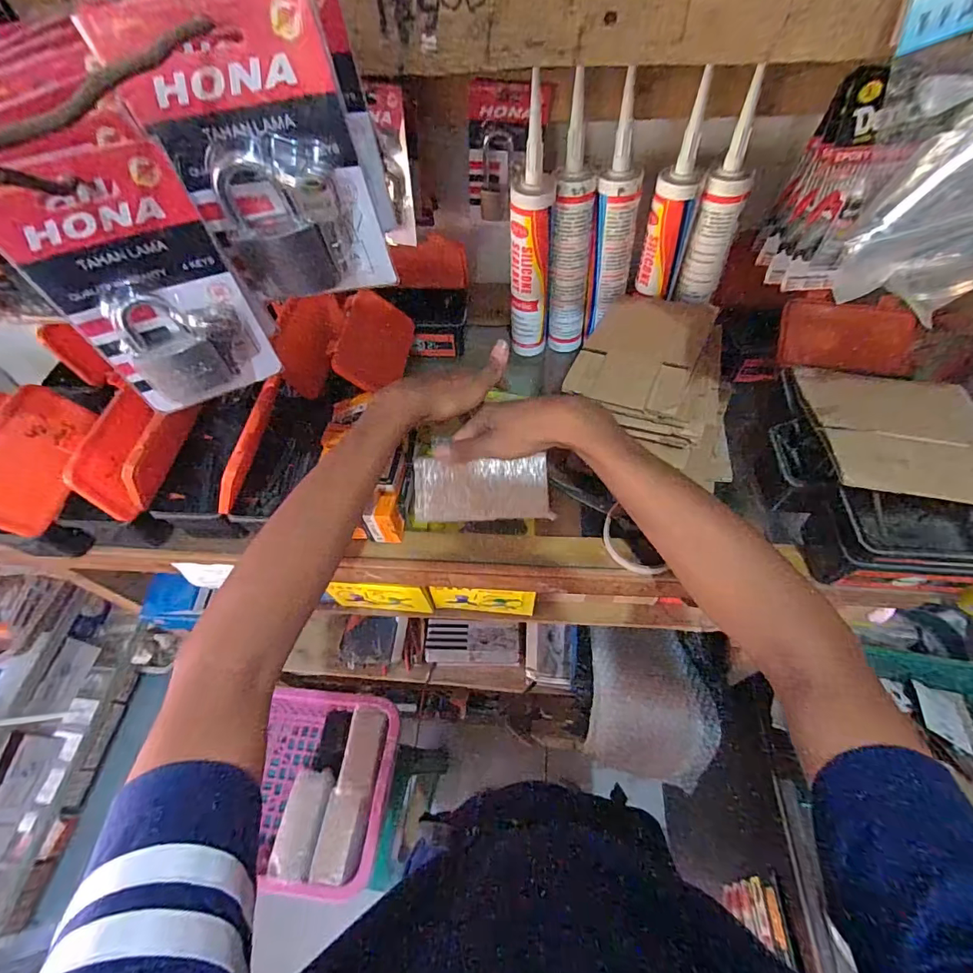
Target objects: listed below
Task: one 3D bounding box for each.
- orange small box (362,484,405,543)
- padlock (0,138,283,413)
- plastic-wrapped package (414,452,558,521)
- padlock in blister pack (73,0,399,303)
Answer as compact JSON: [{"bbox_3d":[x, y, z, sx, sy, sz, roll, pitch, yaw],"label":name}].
[{"bbox_3d":[-0.106,0.030,0.483,0.030,0.047,0.043,3,57,5],"label":"orange small box"},{"bbox_3d":[-0.140,-0.079,0.196,0.063,0.103,0.025,-16,57,-7],"label":"padlock"},{"bbox_3d":[-0.005,0.003,0.450,0.130,0.010,0.060,-2,95,2],"label":"plastic-wrapped package"},{"bbox_3d":[-0.094,-0.135,0.201,0.079,0.110,0.024,1,56,4],"label":"padlock in blister pack"}]

